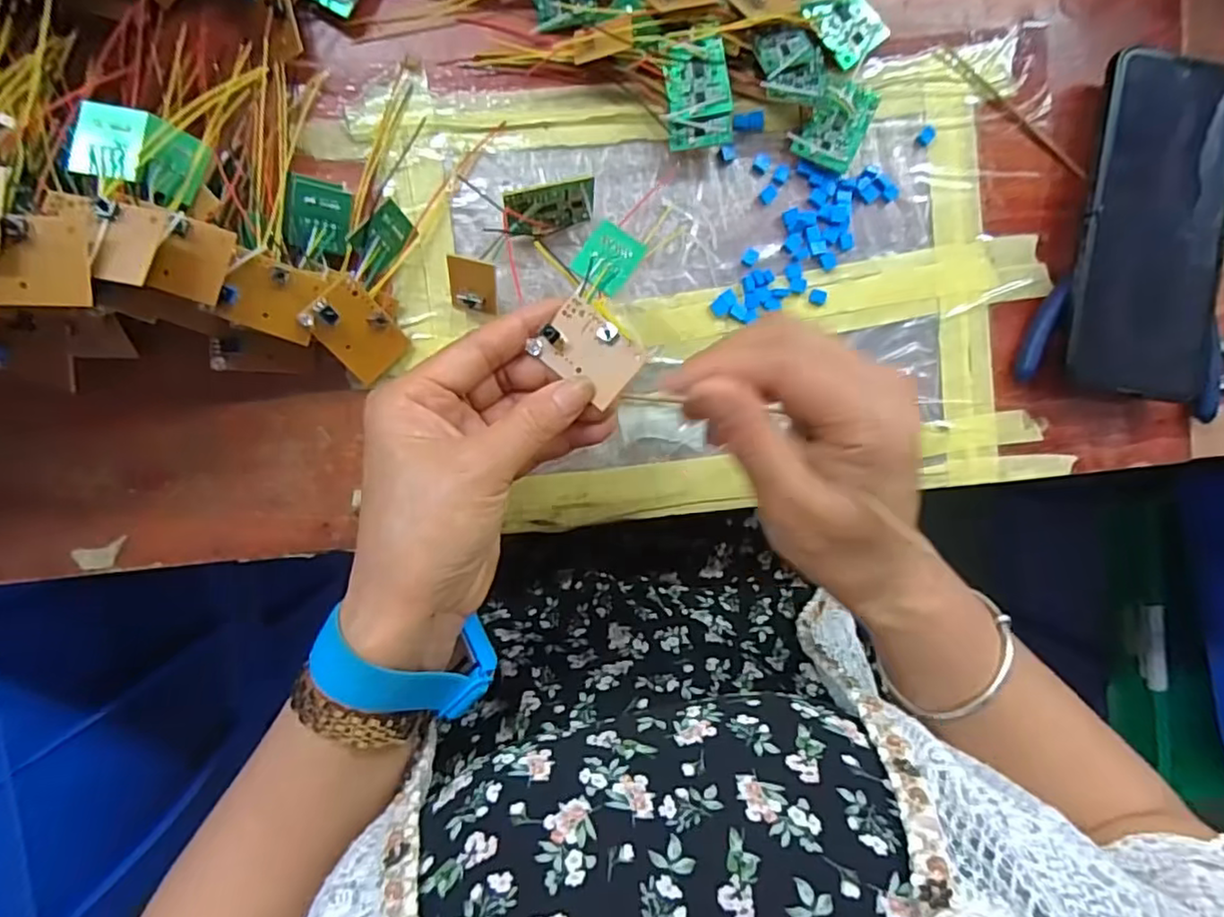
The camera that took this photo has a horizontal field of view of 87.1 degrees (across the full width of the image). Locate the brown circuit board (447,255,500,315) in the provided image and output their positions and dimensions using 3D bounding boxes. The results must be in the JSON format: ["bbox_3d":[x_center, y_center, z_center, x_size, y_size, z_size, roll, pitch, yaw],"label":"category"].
[{"bbox_3d":[-0.066,-0.083,0.308,0.025,0.005,0.024,10,117,3],"label":"brown circuit board"}]

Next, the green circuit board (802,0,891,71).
[{"bbox_3d":[0.118,-0.226,0.329,0.030,0.004,0.045,-37,91,2],"label":"green circuit board"}]

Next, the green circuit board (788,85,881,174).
[{"bbox_3d":[0.114,-0.171,0.329,0.031,0.006,0.045,28,88,4],"label":"green circuit board"}]

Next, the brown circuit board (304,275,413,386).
[{"bbox_3d":[-0.117,-0.059,0.299,0.030,0.010,0.043,-46,123,-14],"label":"brown circuit board"}]

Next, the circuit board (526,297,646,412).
[{"bbox_3d":[-0.008,-0.045,0.267,0.041,0.011,0.032,39,86,12],"label":"circuit board"}]

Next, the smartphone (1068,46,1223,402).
[{"bbox_3d":[0.289,-0.123,0.339,0.085,0.010,0.174,4,92,-6],"label":"smartphone"}]

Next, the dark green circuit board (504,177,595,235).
[{"bbox_3d":[-0.030,-0.118,0.309,0.042,0.027,0.008,-18,66,-16],"label":"dark green circuit board"}]

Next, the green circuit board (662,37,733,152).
[{"bbox_3d":[0.042,-0.179,0.316,0.031,0.004,0.049,-6,93,0],"label":"green circuit board"}]

